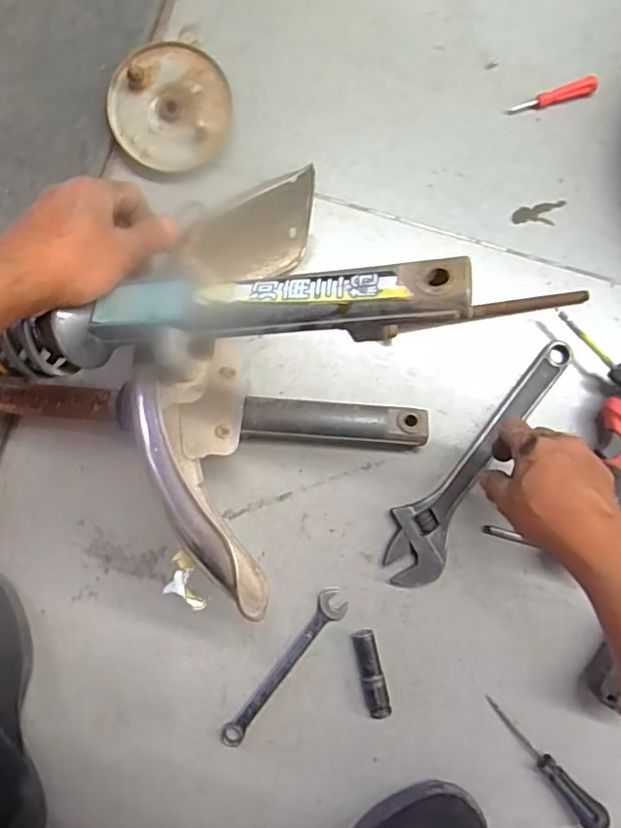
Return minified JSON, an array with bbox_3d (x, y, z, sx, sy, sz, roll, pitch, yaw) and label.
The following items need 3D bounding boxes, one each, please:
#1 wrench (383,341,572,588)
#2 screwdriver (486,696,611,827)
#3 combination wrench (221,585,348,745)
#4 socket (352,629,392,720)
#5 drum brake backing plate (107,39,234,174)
[{"bbox_3d":[0.172,0.045,0.592,0.063,0.014,0.292,38,83,4],"label":"wrench"},{"bbox_3d":[0.225,0.334,0.554,0.026,0.017,0.149,-42,85,-5],"label":"screwdriver"},{"bbox_3d":[-0.028,0.247,0.568,0.029,0.008,0.176,40,85,4],"label":"combination wrench"},{"bbox_3d":[0.059,0.252,0.566,0.022,0.019,0.080,-12,84,-2],"label":"socket"},{"bbox_3d":[-0.148,-0.323,0.612,0.125,0.035,0.125,0,95,-3],"label":"drum brake backing plate"}]

